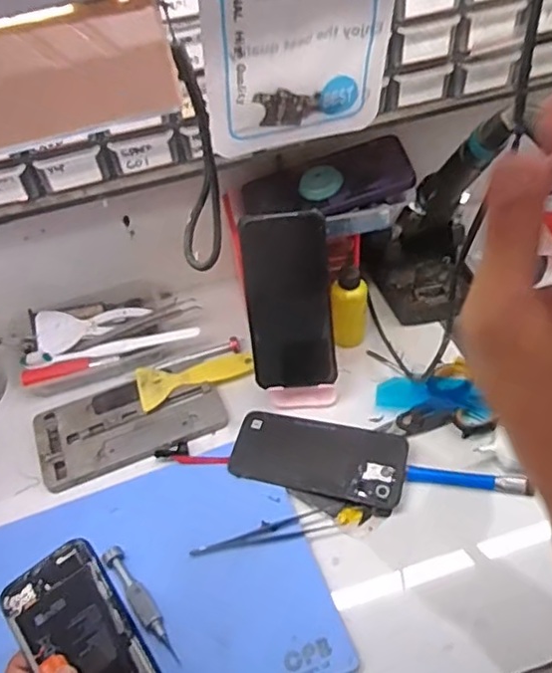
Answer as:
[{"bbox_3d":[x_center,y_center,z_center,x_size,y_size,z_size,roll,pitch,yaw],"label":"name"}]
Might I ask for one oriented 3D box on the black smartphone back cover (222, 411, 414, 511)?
[{"bbox_3d":[0.039,0.109,0.575,0.159,0.006,0.077,10,52,14],"label":"black smartphone back cover"}]

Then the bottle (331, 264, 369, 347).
[{"bbox_3d":[0.077,-0.035,0.644,0.035,0.099,0.044,2,50,8],"label":"bottle"}]

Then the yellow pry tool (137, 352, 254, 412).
[{"bbox_3d":[-0.081,0.041,0.640,0.119,0.008,0.049,-14,50,-5],"label":"yellow pry tool"}]

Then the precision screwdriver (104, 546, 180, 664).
[{"bbox_3d":[-0.107,0.208,0.493,0.016,0.019,0.105,-33,54,-20],"label":"precision screwdriver"}]

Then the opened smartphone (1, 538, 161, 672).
[{"bbox_3d":[-0.117,0.220,0.409,0.070,0.009,0.160,-38,75,2],"label":"opened smartphone"}]

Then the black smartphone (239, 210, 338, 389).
[{"bbox_3d":[0.012,-0.030,0.573,0.076,0.163,0.012,-6,15,1],"label":"black smartphone"}]

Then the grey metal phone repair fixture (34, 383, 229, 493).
[{"bbox_3d":[-0.142,0.087,0.612,0.179,0.007,0.087,-16,50,-7],"label":"grey metal phone repair fixture"}]

